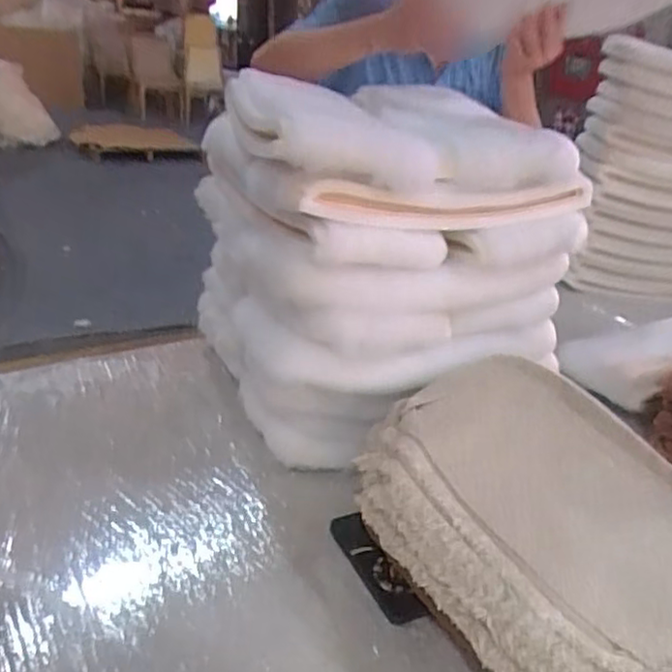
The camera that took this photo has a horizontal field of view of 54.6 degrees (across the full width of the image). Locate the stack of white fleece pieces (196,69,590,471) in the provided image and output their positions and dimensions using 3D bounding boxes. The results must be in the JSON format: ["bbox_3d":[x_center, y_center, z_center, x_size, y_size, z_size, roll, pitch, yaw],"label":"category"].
[{"bbox_3d":[0.058,-0.108,1.040,0.457,0.498,0.435,-8,29,-24],"label":"stack of white fleece pieces"}]

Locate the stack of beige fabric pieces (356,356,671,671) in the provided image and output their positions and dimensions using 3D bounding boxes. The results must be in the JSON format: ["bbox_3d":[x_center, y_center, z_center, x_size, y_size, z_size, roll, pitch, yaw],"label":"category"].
[{"bbox_3d":[0.255,0.208,0.689,0.326,0.103,0.499,-13,31,-31],"label":"stack of beige fabric pieces"}]

